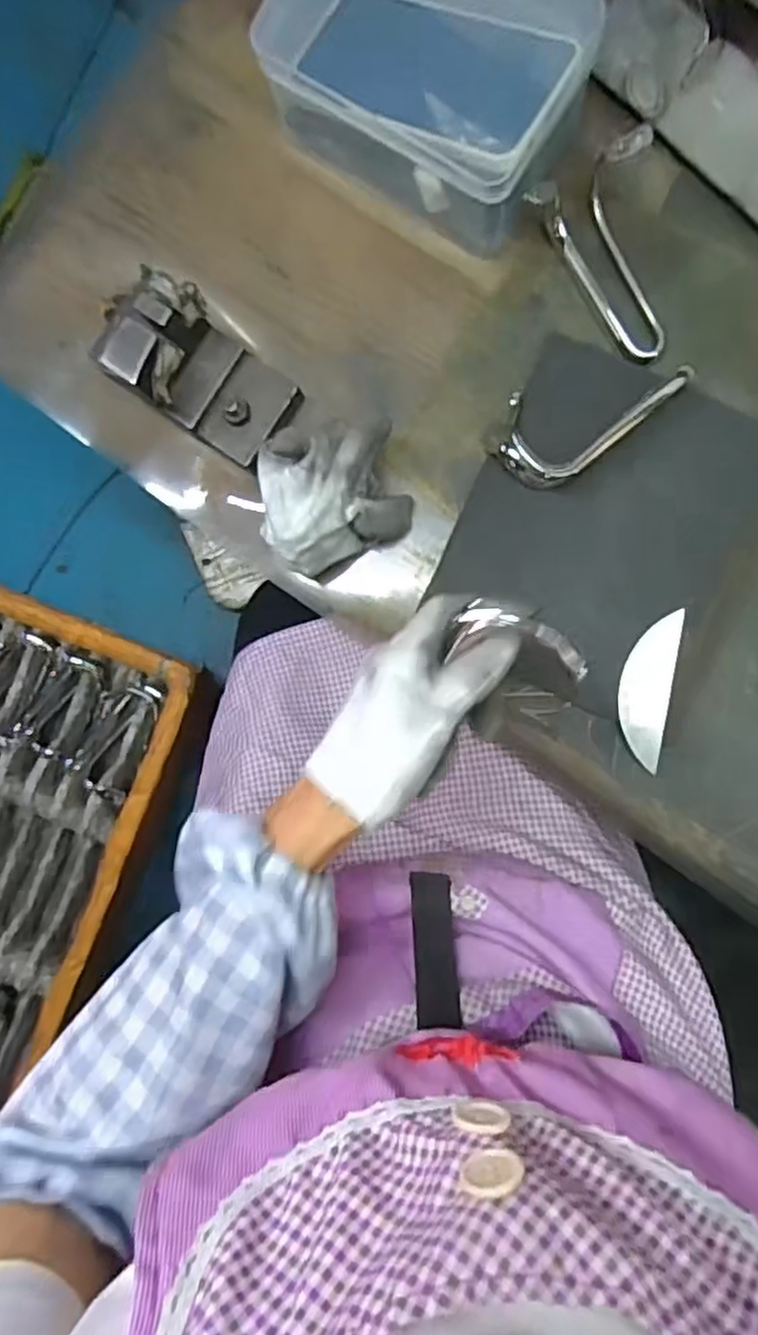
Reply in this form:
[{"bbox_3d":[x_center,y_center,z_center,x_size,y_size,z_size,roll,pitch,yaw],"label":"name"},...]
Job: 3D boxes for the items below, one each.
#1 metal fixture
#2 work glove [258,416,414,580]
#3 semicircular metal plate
[{"bbox_3d":[-0.107,-0.177,0.435,0.094,0.074,0.067,39,94,7],"label":"metal fixture"},{"bbox_3d":[-0.028,-0.102,0.436,0.095,0.077,0.067,-26,86,8],"label":"work glove"},{"bbox_3d":[0.166,0.013,0.443,0.030,0.004,0.096,10,89,14],"label":"semicircular metal plate"}]

